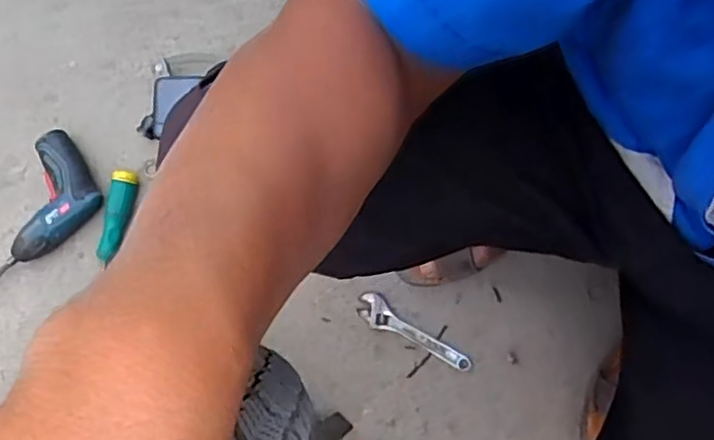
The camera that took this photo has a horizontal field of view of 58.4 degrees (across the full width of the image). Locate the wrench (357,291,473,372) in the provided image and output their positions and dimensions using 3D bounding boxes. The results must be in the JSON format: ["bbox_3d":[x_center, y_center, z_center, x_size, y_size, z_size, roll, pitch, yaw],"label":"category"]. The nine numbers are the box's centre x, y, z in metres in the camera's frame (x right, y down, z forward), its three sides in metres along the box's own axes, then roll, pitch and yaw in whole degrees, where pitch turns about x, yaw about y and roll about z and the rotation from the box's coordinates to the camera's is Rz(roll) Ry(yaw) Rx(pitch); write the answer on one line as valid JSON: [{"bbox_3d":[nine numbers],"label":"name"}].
[{"bbox_3d":[0.063,0.131,0.720,0.142,0.009,0.033,34,81,7],"label":"wrench"}]

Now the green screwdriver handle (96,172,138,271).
[{"bbox_3d":[-0.277,-0.005,0.733,0.026,0.024,0.104,11,79,3],"label":"green screwdriver handle"}]

